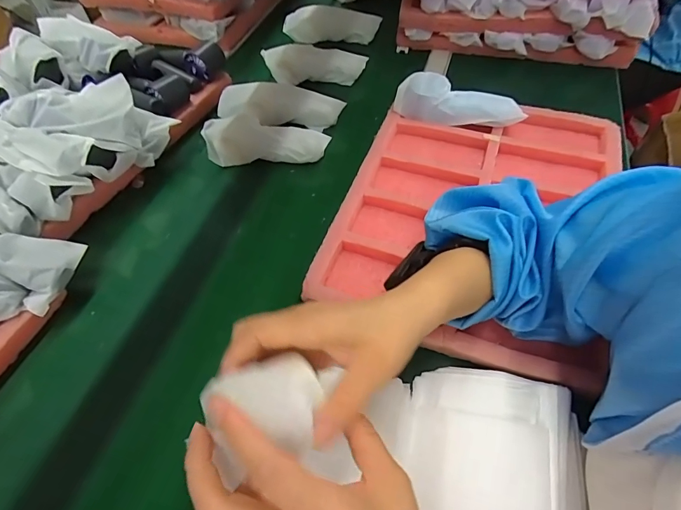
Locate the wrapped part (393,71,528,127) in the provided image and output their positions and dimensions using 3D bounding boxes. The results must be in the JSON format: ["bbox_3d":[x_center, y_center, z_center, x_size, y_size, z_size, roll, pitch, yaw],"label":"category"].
[{"bbox_3d":[0.177,-0.225,0.614,0.185,0.063,0.058,13,56,12],"label":"wrapped part"}]

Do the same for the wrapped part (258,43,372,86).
[{"bbox_3d":[-0.047,-0.355,0.737,0.184,0.052,0.033,3,56,0],"label":"wrapped part"}]

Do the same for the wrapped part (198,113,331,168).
[{"bbox_3d":[-0.118,-0.172,0.609,0.190,0.066,0.047,7,55,9],"label":"wrapped part"}]

